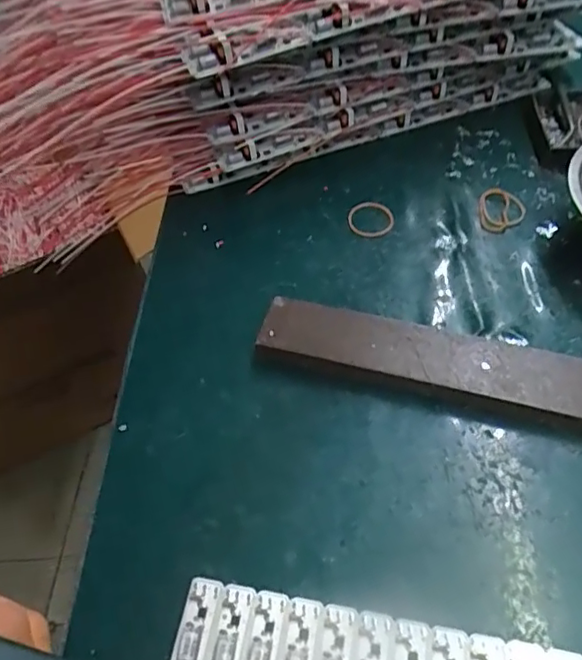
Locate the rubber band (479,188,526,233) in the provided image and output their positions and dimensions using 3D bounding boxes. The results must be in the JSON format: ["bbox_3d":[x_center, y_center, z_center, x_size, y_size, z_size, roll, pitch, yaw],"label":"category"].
[{"bbox_3d":[0.134,-0.076,0.363,0.028,0.004,0.036,16,58,16],"label":"rubber band"}]

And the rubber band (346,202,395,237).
[{"bbox_3d":[0.051,-0.073,0.367,0.029,0.004,0.031,-10,55,-2],"label":"rubber band"}]

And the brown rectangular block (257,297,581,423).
[{"bbox_3d":[0.081,0.018,0.296,0.193,0.017,0.038,13,57,14],"label":"brown rectangular block"}]

